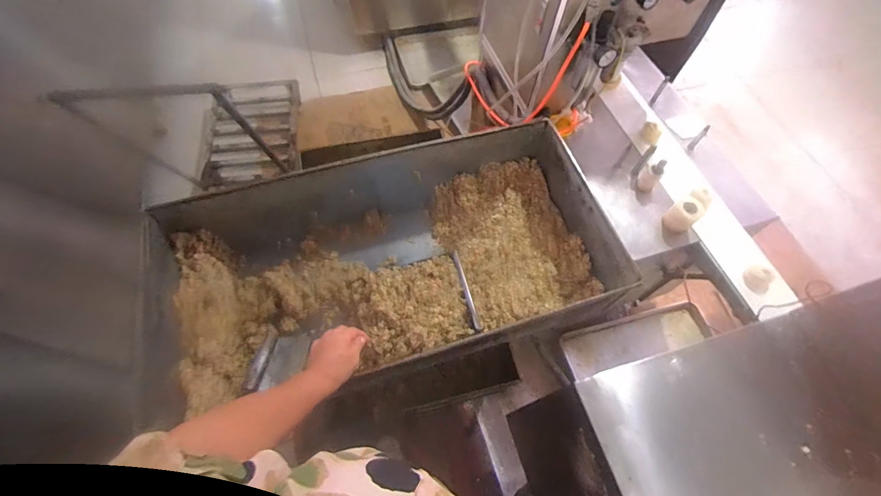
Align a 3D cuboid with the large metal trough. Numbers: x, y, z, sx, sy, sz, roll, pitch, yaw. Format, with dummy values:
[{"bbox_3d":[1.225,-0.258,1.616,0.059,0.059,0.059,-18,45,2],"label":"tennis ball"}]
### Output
[{"bbox_3d":[-0.086,0.032,0.890,0.872,0.216,0.469,-13,63,-6],"label":"large metal trough"}]

